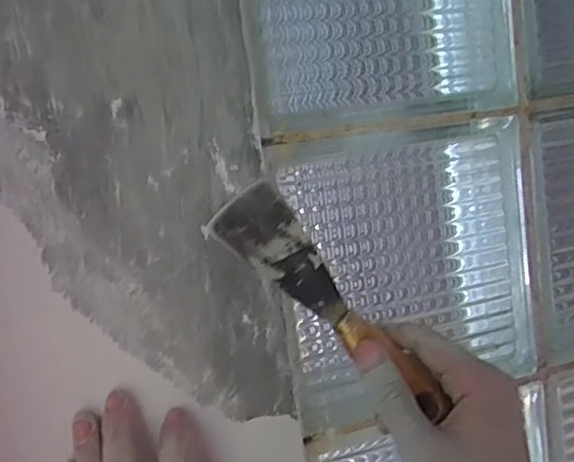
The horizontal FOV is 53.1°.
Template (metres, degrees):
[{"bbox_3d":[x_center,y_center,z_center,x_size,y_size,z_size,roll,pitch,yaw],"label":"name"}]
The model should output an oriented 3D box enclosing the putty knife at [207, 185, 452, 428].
[{"bbox_3d":[0.028,0.039,0.318,0.034,0.159,0.017,-45,0,14],"label":"putty knife"}]

